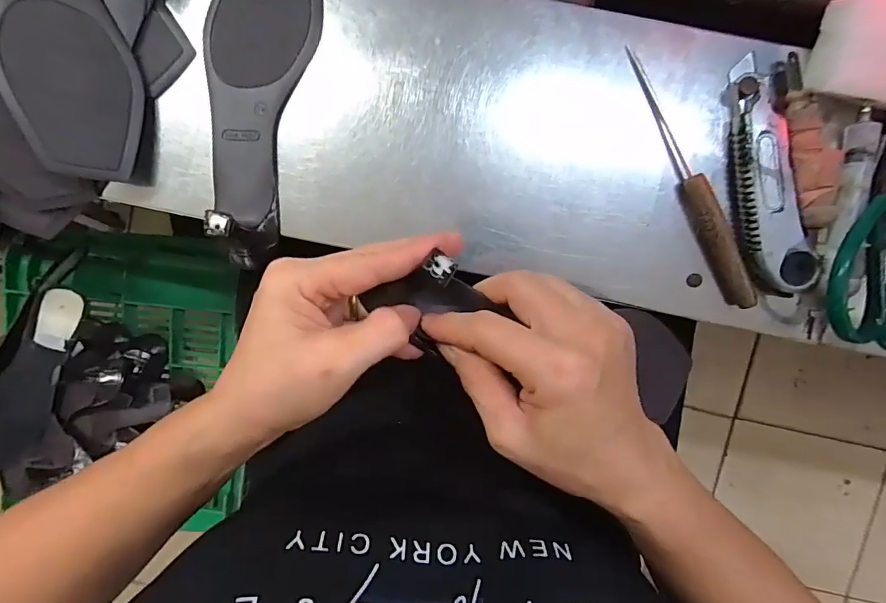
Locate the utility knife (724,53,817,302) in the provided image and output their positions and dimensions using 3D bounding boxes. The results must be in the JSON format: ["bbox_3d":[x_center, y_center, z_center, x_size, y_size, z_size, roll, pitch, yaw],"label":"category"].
[{"bbox_3d":[0.227,-0.087,0.322,0.041,0.024,0.164,-12,94,4],"label":"utility knife"}]

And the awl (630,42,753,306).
[{"bbox_3d":[0.175,-0.085,0.322,0.018,0.016,0.193,-25,93,4],"label":"awl"}]

